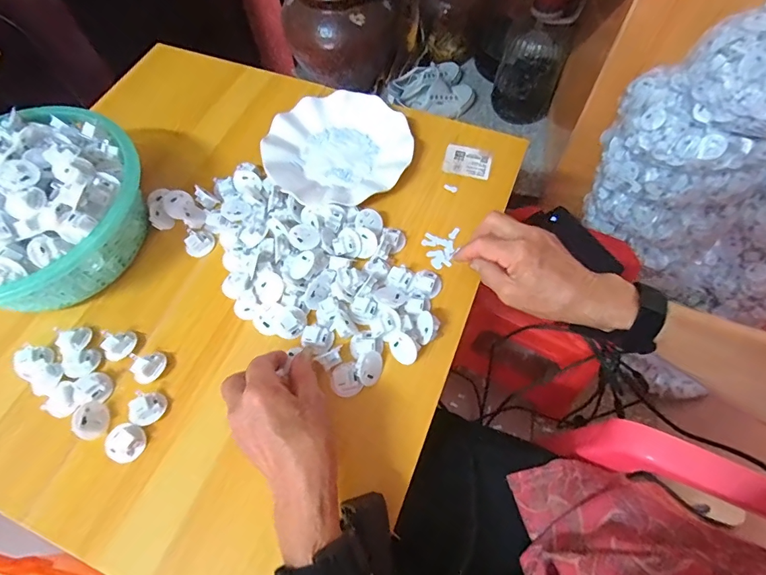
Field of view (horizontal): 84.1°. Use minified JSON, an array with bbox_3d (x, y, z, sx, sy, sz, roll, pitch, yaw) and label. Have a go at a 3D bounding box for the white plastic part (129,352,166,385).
[{"bbox_3d":[-0.228,0.075,0.412,0.029,0.020,0.029,-1,63,1],"label":"white plastic part"}]

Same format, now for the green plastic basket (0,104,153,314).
[{"bbox_3d":[-0.361,-0.082,0.434,0.194,0.100,0.225,38,70,19],"label":"green plastic basket"}]

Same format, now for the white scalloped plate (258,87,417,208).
[{"bbox_3d":[-0.056,-0.175,0.539,0.179,0.022,0.182,-1,63,1],"label":"white scalloped plate"}]

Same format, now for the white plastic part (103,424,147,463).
[{"bbox_3d":[-0.234,0.140,0.383,0.030,0.016,0.032,-1,63,1],"label":"white plastic part"}]

